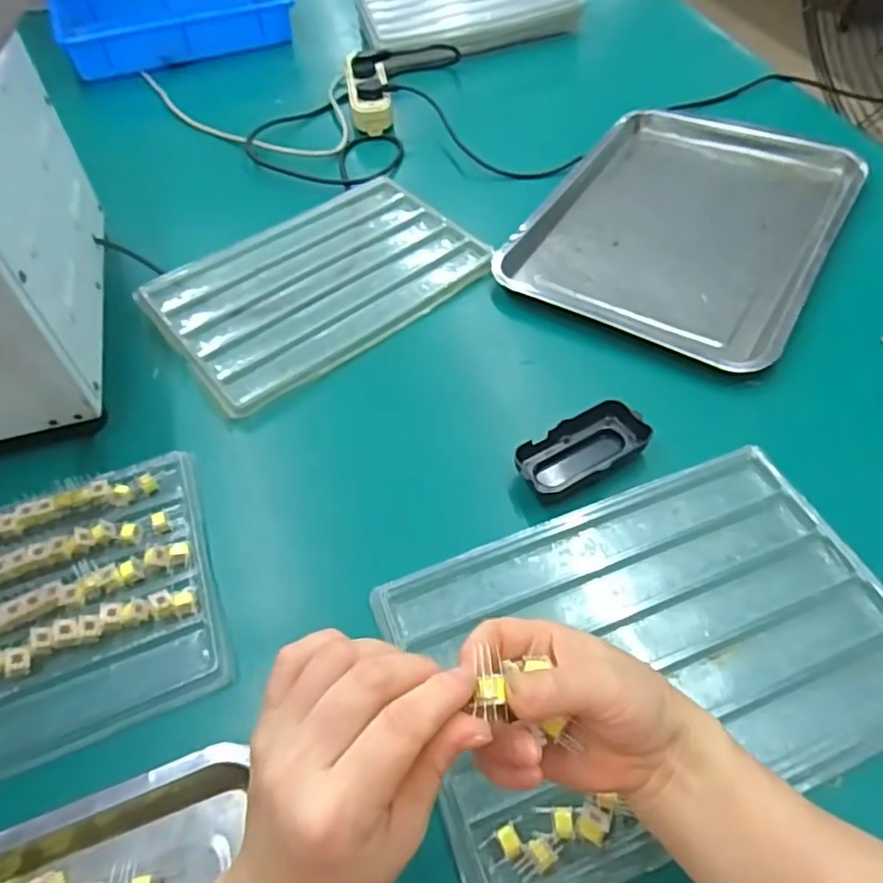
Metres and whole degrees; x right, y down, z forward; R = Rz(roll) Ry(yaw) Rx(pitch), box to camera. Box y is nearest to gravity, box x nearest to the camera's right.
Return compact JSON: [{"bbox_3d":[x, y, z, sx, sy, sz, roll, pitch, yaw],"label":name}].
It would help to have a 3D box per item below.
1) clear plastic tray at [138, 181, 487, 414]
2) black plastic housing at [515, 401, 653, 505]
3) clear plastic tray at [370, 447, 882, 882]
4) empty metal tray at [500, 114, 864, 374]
[{"bbox_3d":[-0.139,-0.181,0.662,0.325,0.028,0.239,-35,59,-20],"label":"clear plastic tray"},{"bbox_3d":[0.114,0.011,0.505,0.106,0.032,0.053,-30,58,-18],"label":"black plastic housing"},{"bbox_3d":[0.138,0.133,0.414,0.324,0.029,0.219,-21,55,-11],"label":"clear plastic tray"},{"bbox_3d":[0.263,-0.236,0.675,0.294,0.033,0.374,28,60,22],"label":"empty metal tray"}]

